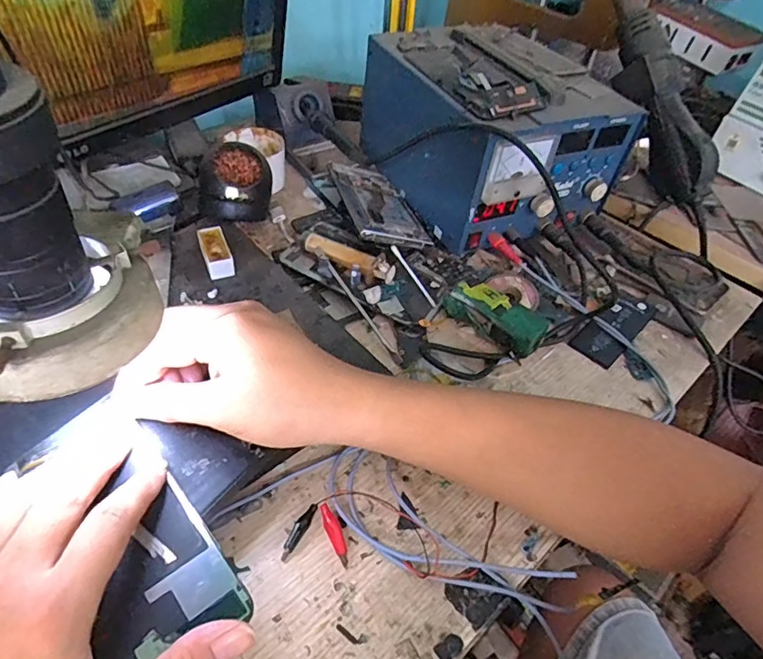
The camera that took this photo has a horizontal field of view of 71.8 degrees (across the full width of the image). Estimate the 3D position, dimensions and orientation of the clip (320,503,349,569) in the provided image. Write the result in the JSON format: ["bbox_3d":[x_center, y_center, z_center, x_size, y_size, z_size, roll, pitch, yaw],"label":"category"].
[{"bbox_3d":[-0.028,0.128,0.328,0.009,0.006,0.039,-17,64,-21],"label":"clip"}]

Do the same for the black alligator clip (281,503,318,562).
[{"bbox_3d":[-0.052,0.125,0.328,0.008,0.008,0.036,27,50,18],"label":"black alligator clip"}]

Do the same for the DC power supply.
[{"bbox_3d":[0.120,-0.208,0.549,0.197,0.135,0.239,-16,51,-21],"label":"DC power supply"}]

